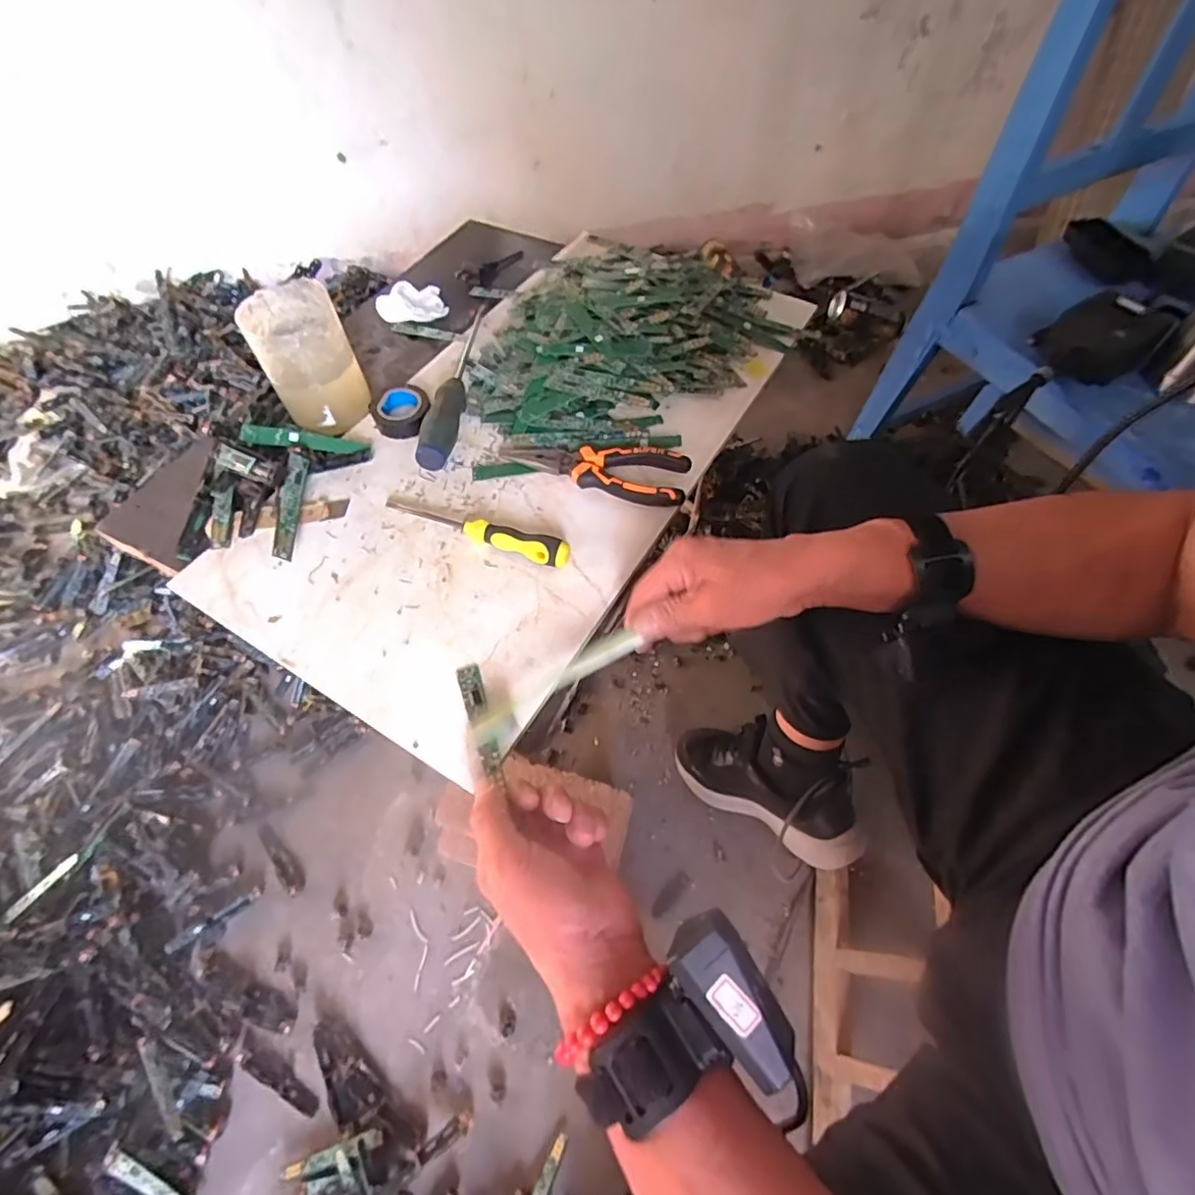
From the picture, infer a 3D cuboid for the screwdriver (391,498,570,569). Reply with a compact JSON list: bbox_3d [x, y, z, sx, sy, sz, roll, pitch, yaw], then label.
[{"bbox_3d":[-0.098,-0.058,0.464,0.160,0.022,0.021,19,60,12],"label":"screwdriver"}]

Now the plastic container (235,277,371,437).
[{"bbox_3d":[-0.256,-0.209,0.514,0.075,0.094,0.083,-23,62,-14],"label":"plastic container"}]

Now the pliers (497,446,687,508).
[{"bbox_3d":[-0.004,-0.115,0.499,0.162,0.024,0.052,12,59,8],"label":"pliers"}]

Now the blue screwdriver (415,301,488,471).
[{"bbox_3d":[-0.132,-0.209,0.549,0.024,0.035,0.230,4,58,3],"label":"blue screwdriver"}]

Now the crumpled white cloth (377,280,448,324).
[{"bbox_3d":[-0.206,-0.327,0.635,0.074,0.026,0.051,-26,61,-15],"label":"crumpled white cloth"}]

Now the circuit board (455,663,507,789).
[{"bbox_3d":[-0.076,0.076,0.373,0.015,0.008,0.084,-15,52,-13],"label":"circuit board"}]

